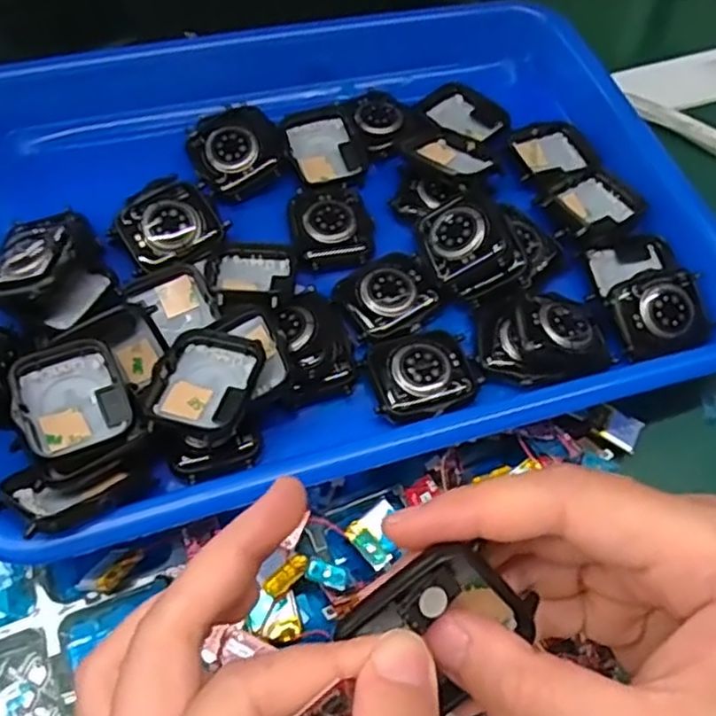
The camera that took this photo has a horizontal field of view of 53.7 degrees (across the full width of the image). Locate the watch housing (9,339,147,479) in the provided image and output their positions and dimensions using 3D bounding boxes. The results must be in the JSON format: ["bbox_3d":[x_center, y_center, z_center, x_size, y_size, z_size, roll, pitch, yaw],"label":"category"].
[{"bbox_3d":[-0.102,0.016,0.255,0.036,0.015,0.045,-24,64,-16],"label":"watch housing"}]

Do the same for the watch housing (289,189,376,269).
[{"bbox_3d":[-0.012,-0.061,0.325,0.036,0.007,0.043,-11,61,-9],"label":"watch housing"}]

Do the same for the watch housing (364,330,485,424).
[{"bbox_3d":[0.027,0.005,0.289,0.044,0.006,0.037,-18,62,-13],"label":"watch housing"}]

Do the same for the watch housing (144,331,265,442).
[{"bbox_3d":[-0.057,0.009,0.263,0.035,0.007,0.043,13,56,11],"label":"watch housing"}]

